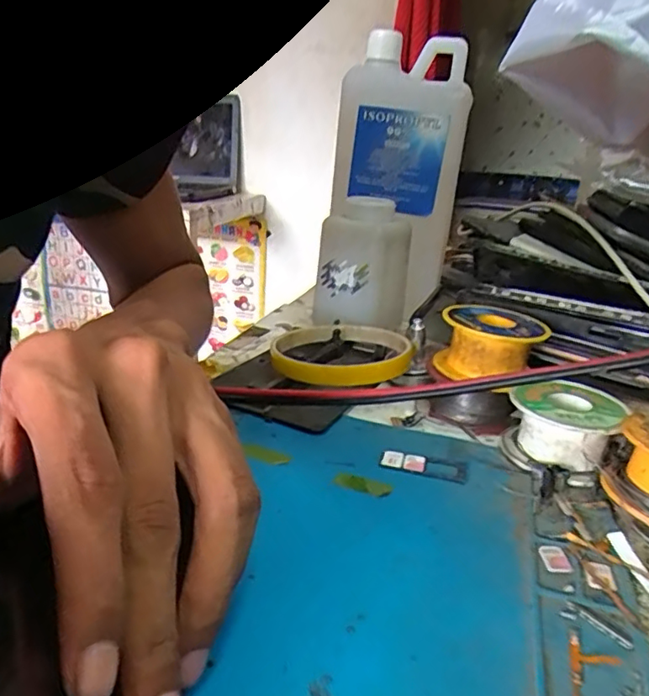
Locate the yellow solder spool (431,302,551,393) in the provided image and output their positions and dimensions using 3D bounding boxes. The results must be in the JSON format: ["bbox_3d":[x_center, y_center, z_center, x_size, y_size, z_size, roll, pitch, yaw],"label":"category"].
[{"bbox_3d":[0.087,-0.002,0.304,0.052,0.032,0.055,9,22,14],"label":"yellow solder spool"}]

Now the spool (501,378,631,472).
[{"bbox_3d":[0.113,0.038,0.272,0.047,0.032,0.048,3,21,-1],"label":"spool"}]

